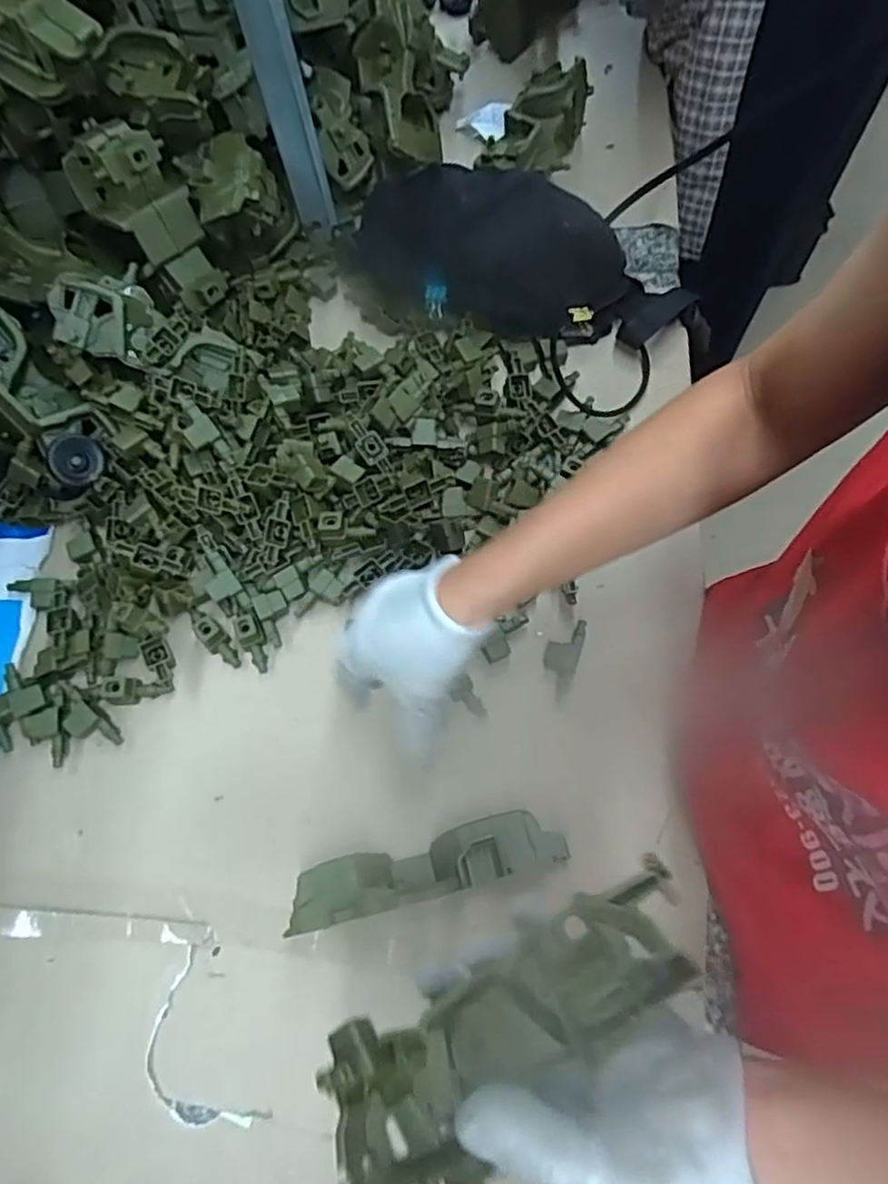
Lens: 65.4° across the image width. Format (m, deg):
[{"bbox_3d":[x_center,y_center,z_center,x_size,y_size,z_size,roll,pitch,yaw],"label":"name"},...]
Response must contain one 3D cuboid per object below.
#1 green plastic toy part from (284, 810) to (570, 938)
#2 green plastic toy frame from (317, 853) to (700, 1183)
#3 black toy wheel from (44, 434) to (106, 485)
[{"bbox_3d":[-0.010,0.190,0.479,0.185,0.057,0.039,-14,68,-3],"label":"green plastic toy part"},{"bbox_3d":[0.030,0.195,0.306,0.188,0.037,0.078,-37,70,1],"label":"green plastic toy frame"},{"bbox_3d":[-0.306,-0.110,0.576,0.043,0.012,0.043,3,84,-26],"label":"black toy wheel"}]

